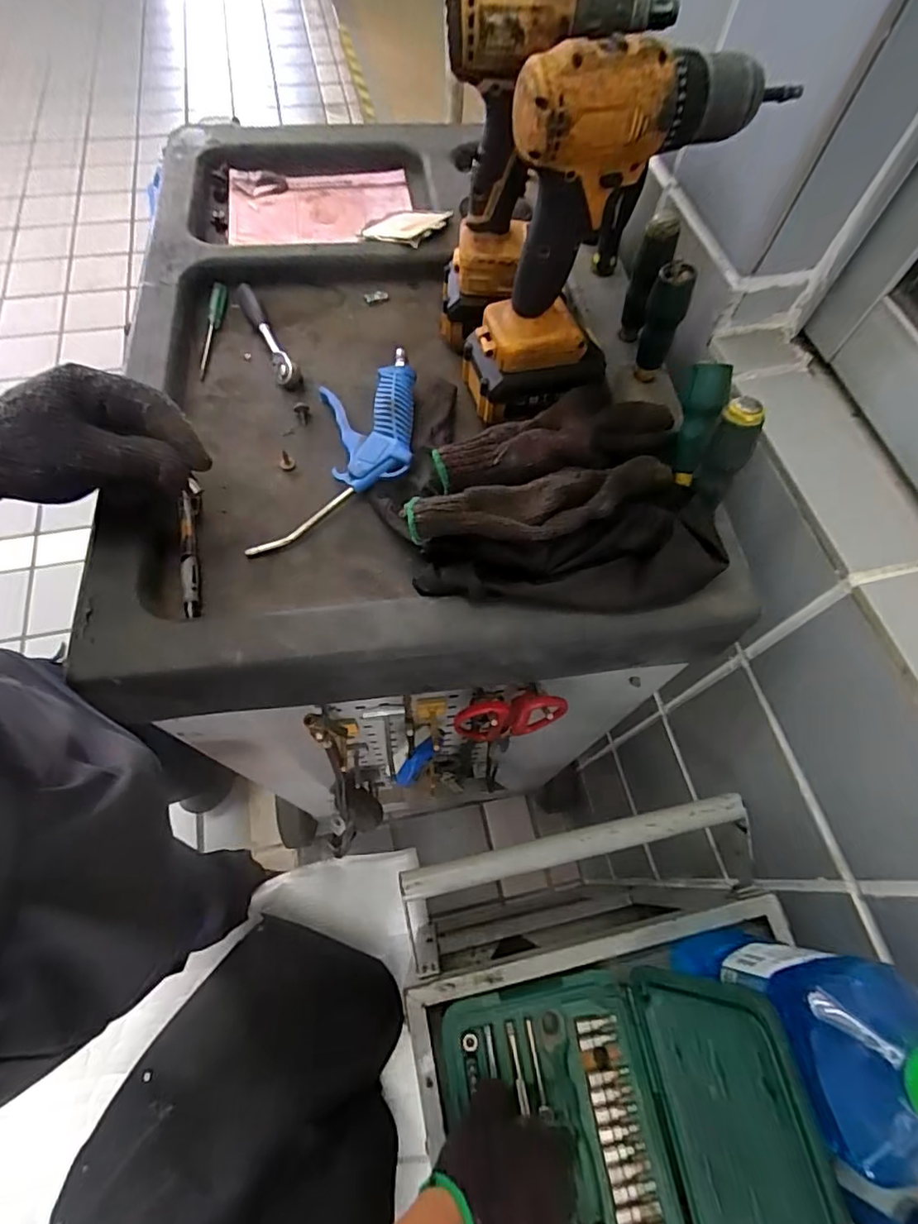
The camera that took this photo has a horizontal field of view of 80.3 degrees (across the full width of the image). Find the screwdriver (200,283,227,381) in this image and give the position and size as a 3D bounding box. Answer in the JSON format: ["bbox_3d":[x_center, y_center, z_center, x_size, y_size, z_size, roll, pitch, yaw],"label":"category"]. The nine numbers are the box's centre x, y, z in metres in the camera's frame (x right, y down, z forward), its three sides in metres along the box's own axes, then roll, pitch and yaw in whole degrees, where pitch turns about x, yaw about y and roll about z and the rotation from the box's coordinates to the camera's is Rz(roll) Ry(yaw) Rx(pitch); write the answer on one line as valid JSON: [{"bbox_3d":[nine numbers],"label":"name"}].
[{"bbox_3d":[-0.239,-0.272,0.521,0.011,0.016,0.116,3,65,-2],"label":"screwdriver"}]

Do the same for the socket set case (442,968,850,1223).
[{"bbox_3d":[0.119,0.433,0.376,0.224,0.166,0.284,-9,66,-7],"label":"socket set case"}]

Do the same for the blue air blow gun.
[{"bbox_3d":[-0.090,-0.143,0.462,0.097,0.028,0.218,8,65,1],"label":"blue air blow gun"}]

